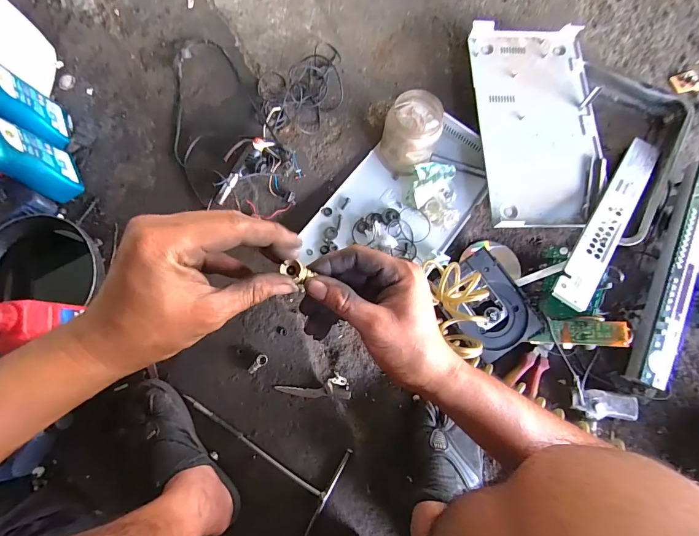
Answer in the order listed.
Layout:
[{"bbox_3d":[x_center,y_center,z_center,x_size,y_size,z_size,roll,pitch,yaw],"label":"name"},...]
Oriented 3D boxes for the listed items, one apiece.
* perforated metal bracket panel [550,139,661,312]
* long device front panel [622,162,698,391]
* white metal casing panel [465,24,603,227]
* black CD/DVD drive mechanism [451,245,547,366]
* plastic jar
[{"bbox_3d":[0.473,-0.092,0.638,0.059,0.019,0.414,37,69,7],"label":"perforated metal bracket panel"},{"bbox_3d":[0.596,0.011,0.653,0.062,0.063,0.421,23,80,5],"label":"long device front panel"},{"bbox_3d":[0.371,-0.286,0.693,0.229,0.031,0.427,-2,79,0],"label":"white metal casing panel"},{"bbox_3d":[0.252,0.068,0.643,0.126,0.021,0.177,-34,80,-6],"label":"black CD/DVD drive mechanism"},{"bbox_3d":[0.114,-0.247,0.667,0.095,0.144,0.106,15,79,4],"label":"plastic jar"}]

